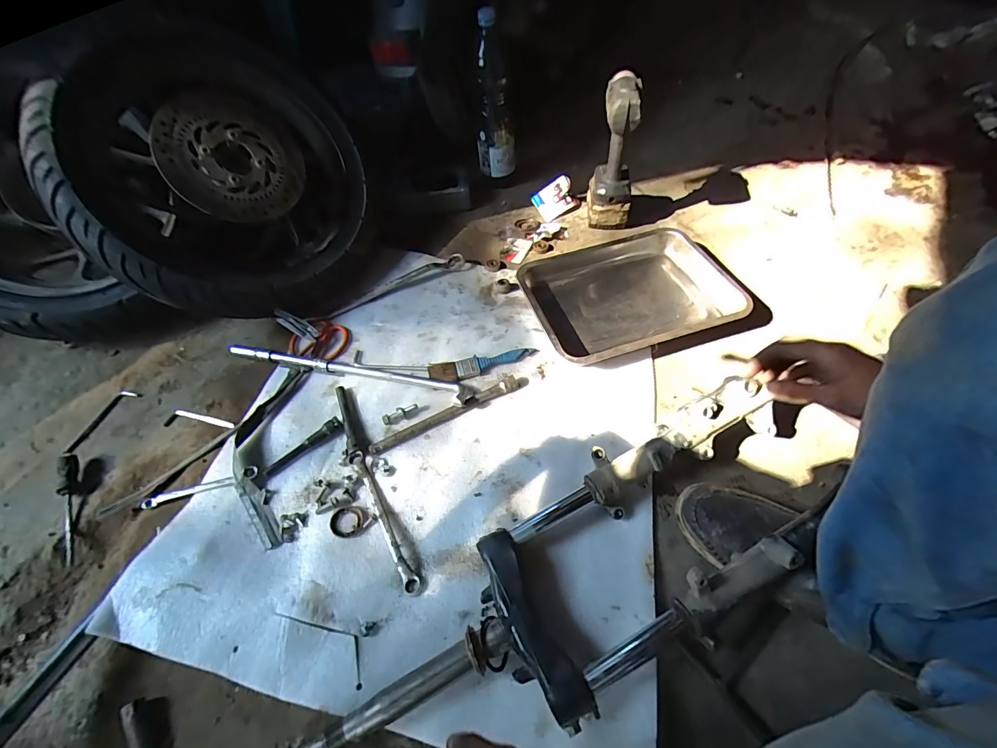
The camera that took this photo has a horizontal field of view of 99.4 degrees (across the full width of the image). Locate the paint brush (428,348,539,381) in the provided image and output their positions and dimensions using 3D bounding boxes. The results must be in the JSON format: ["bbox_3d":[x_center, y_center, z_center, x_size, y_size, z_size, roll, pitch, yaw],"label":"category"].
[{"bbox_3d":[-0.027,-0.018,0.721,0.183,0.009,0.037,-11,54,-5],"label":"paint brush"}]

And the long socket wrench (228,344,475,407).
[{"bbox_3d":[-0.256,-0.011,0.721,0.448,0.028,0.048,12,55,12],"label":"long socket wrench"}]

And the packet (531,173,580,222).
[{"bbox_3d":[0.131,-0.398,0.965,0.089,0.081,0.025,-29,31,12],"label":"packet"}]

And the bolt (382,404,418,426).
[{"bbox_3d":[-0.156,0.063,0.670,0.056,0.014,0.017,-18,54,-10],"label":"bolt"}]

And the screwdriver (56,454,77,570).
[{"bbox_3d":[-0.615,0.190,0.602,0.023,0.016,0.157,-17,71,-10],"label":"screwdriver"}]

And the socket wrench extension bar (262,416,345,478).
[{"bbox_3d":[-0.298,0.109,0.644,0.126,0.016,0.020,-34,59,-21],"label":"socket wrench extension bar"}]

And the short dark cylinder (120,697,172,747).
[{"bbox_3d":[-0.379,0.386,0.457,0.032,0.025,0.068,-31,58,-19],"label":"short dark cylinder"}]

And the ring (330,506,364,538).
[{"bbox_3d":[-0.210,0.206,0.588,0.045,0.006,0.042,-1,53,2],"label":"ring"}]

